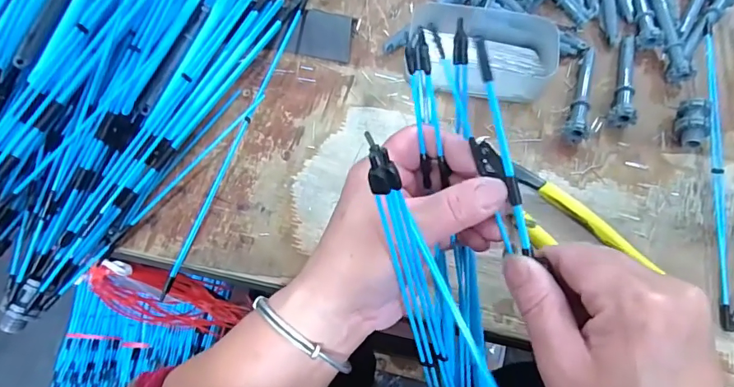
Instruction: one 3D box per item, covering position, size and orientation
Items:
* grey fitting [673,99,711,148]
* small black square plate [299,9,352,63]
[{"bbox_3d":[0.257,-0.054,0.361,0.020,0.023,0.037,14,68,6],"label":"grey fitting"},{"bbox_3d":[-0.034,-0.134,0.391,0.043,0.004,0.037,13,111,6],"label":"small black square plate"}]

